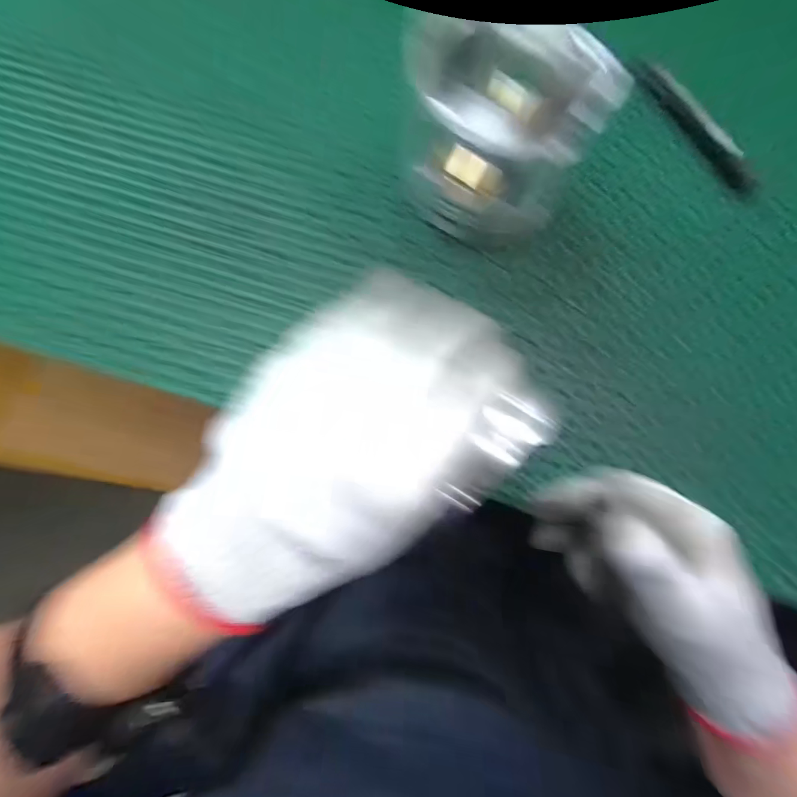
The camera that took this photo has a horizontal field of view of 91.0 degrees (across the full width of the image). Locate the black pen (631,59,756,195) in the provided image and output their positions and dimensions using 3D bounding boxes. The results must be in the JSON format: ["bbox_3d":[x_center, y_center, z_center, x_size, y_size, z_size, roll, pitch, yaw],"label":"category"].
[{"bbox_3d":[0.247,-0.229,0.328,0.018,0.017,0.144,-31,79,-7],"label":"black pen"}]

